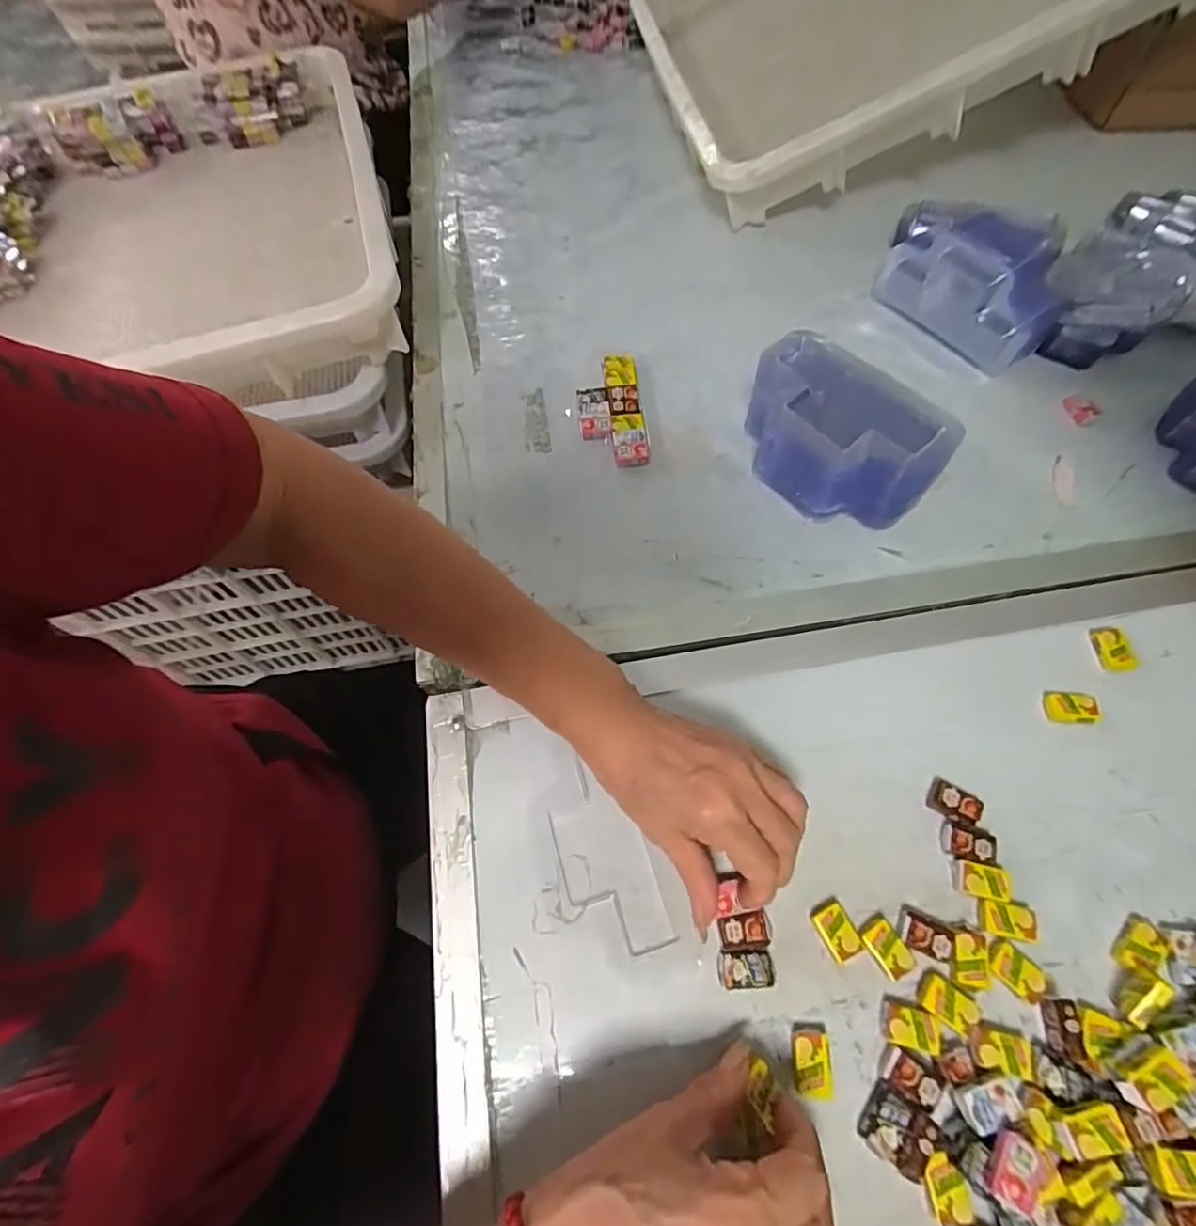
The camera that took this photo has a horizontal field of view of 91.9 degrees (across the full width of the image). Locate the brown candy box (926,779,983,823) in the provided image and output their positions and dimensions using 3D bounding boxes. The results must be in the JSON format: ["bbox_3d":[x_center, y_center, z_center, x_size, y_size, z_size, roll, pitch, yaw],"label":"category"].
[{"bbox_3d":[0.206,0.109,0.334,0.027,0.008,0.018,27,67,15],"label":"brown candy box"}]

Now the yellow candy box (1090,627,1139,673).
[{"bbox_3d":[0.331,0.023,0.372,0.017,0.010,0.030,-5,63,-1],"label":"yellow candy box"}]

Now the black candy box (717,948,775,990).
[{"bbox_3d":[0.077,0.186,0.303,0.027,0.009,0.018,-6,63,-1],"label":"black candy box"}]

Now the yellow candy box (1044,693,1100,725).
[{"bbox_3d":[0.292,0.059,0.357,0.026,0.011,0.019,6,63,5],"label":"yellow candy box"}]

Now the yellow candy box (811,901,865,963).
[{"bbox_3d":[0.127,0.171,0.309,0.017,0.010,0.026,-24,64,-10],"label":"yellow candy box"}]

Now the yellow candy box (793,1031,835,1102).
[{"bbox_3d":[0.105,0.222,0.284,0.018,0.008,0.026,4,63,3],"label":"yellow candy box"}]

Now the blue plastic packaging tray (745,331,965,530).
[{"bbox_3d":[0.165,-0.123,0.413,0.087,0.082,0.135,-25,65,-11],"label":"blue plastic packaging tray"}]

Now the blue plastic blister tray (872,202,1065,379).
[{"bbox_3d":[0.311,-0.277,0.486,0.069,0.083,0.143,-37,67,-16],"label":"blue plastic blister tray"}]

